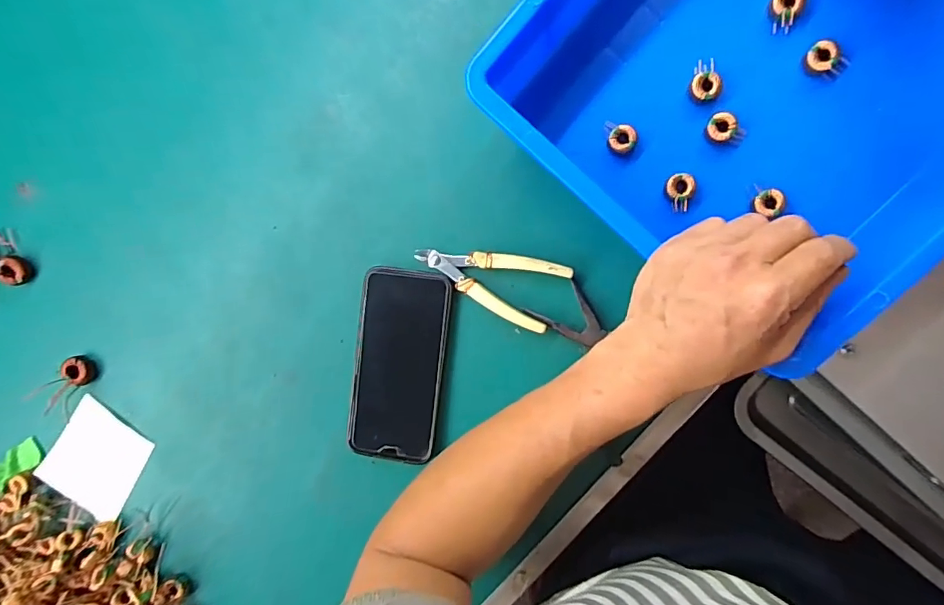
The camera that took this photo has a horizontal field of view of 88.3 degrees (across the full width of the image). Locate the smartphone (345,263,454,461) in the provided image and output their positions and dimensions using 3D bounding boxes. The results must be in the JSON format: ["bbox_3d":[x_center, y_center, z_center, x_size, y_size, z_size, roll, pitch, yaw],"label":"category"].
[{"bbox_3d":[-0.063,0.054,0.414,0.077,0.010,0.161,7,96,8],"label":"smartphone"}]

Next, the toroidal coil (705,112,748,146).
[{"bbox_3d":[0.188,-0.127,0.360,0.028,0.010,0.020,33,98,5],"label":"toroidal coil"}]

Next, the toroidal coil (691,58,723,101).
[{"bbox_3d":[0.173,-0.163,0.360,0.021,0.014,0.028,2,95,8],"label":"toroidal coil"}]

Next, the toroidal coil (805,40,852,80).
[{"bbox_3d":[0.251,-0.171,0.345,0.021,0.009,0.027,-43,88,9],"label":"toroidal coil"}]

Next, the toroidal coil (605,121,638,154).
[{"bbox_3d":[0.113,-0.124,0.372,0.025,0.014,0.020,12,96,7],"label":"toroidal coil"}]

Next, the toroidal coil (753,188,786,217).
[{"bbox_3d":[0.220,-0.074,0.361,0.021,0.010,0.019,5,95,8],"label":"toroidal coil"}]

